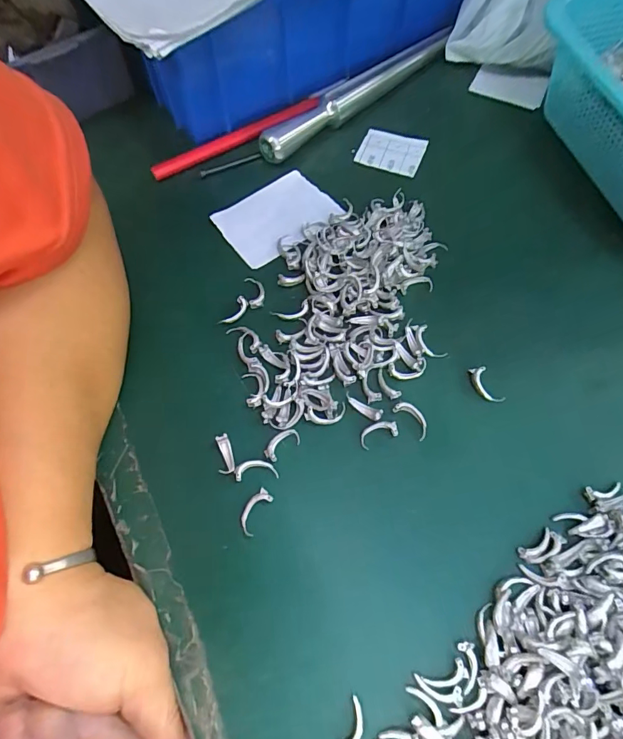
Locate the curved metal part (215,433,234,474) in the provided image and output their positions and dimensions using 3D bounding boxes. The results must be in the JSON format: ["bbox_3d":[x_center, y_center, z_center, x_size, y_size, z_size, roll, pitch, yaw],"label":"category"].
[{"bbox_3d":[-0.045,0.044,0.234,0.008,0.006,0.020,-8,65,-4],"label":"curved metal part"}]

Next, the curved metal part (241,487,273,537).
[{"bbox_3d":[-0.028,0.071,0.223,0.009,0.006,0.022,26,67,12],"label":"curved metal part"}]

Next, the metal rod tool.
[{"bbox_3d":[0.038,-0.209,0.340,0.187,0.022,0.018,-40,71,-17],"label":"metal rod tool"}]

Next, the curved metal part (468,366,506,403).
[{"bbox_3d":[0.097,0.009,0.250,0.010,0.006,0.023,-27,67,-12],"label":"curved metal part"}]

